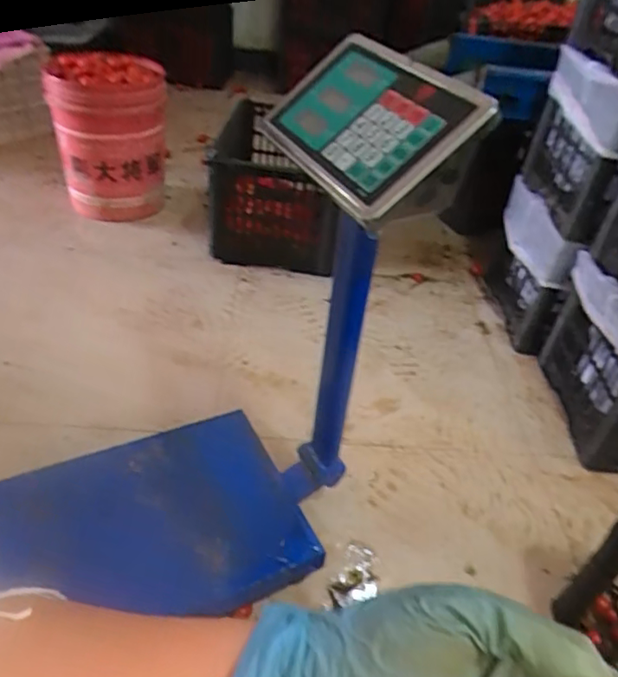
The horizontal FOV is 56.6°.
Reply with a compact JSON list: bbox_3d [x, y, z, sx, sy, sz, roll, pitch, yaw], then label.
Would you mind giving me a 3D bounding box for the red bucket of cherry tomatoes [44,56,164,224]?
[{"bbox_3d":[-0.533,-0.509,1.561,0.294,0.391,0.277,-6,40,-16],"label":"red bucket of cherry tomatoes"}]

